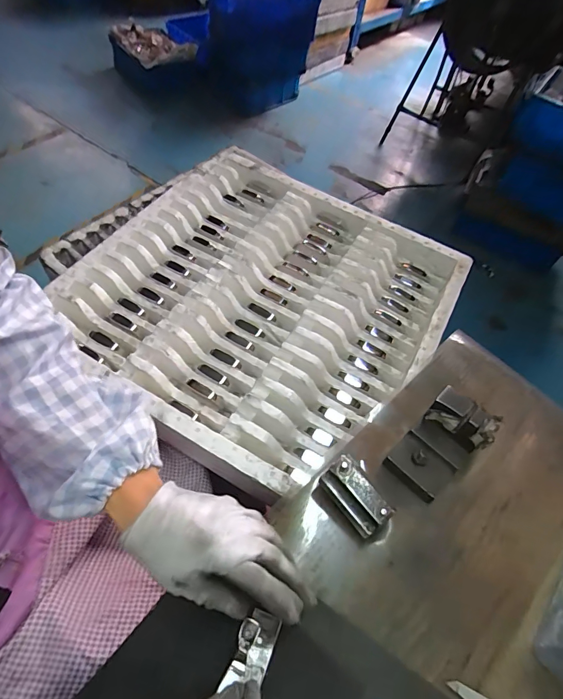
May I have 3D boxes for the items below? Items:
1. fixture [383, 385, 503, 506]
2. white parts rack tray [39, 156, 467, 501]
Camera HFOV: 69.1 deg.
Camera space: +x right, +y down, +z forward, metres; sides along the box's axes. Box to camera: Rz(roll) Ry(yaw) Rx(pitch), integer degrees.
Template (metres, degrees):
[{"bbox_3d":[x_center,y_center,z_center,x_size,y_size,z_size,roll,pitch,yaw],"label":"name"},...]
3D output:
[{"bbox_3d":[0.167,0.100,0.435,0.095,0.074,0.067,-35,65,-26],"label":"fixture"},{"bbox_3d":[-0.023,-0.092,0.665,0.531,0.085,0.552,28,57,12],"label":"white parts rack tray"}]

